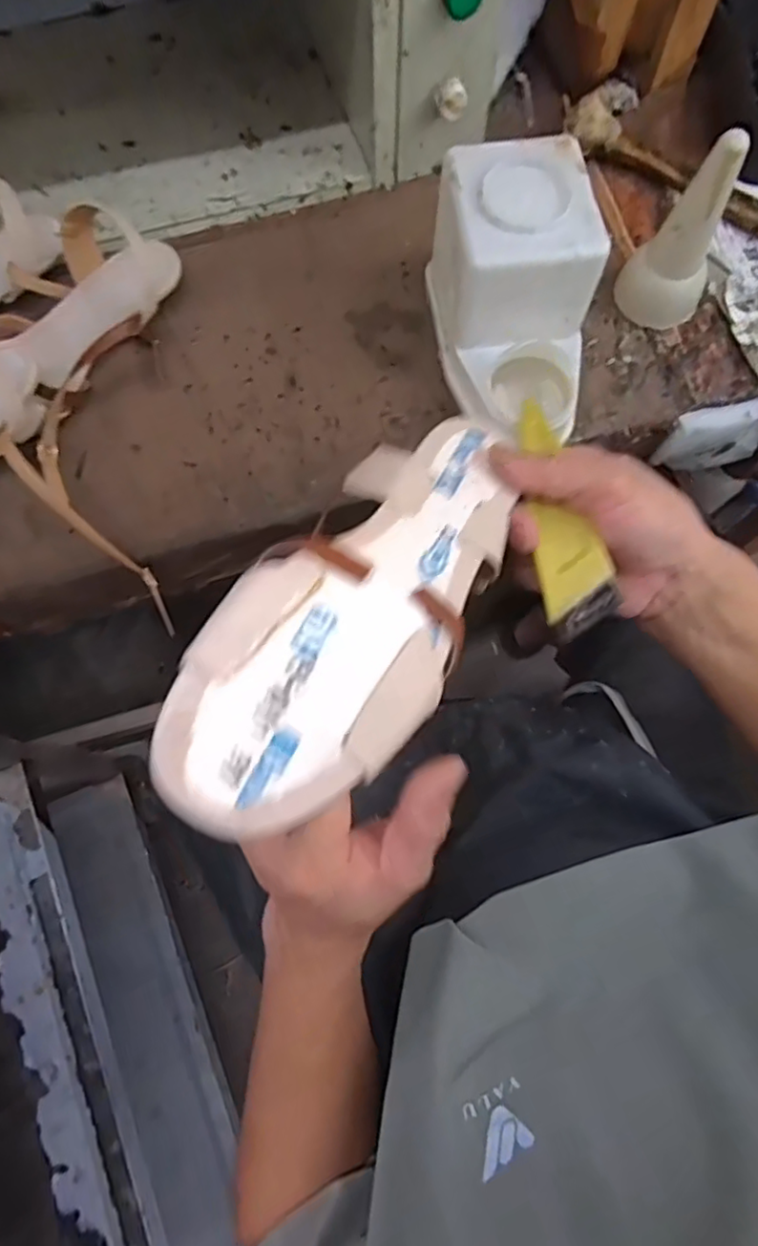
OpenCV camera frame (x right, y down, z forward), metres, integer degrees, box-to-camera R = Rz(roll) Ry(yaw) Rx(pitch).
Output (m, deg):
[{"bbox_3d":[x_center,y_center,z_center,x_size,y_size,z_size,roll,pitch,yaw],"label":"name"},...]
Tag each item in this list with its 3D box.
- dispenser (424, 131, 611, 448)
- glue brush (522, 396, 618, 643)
[{"bbox_3d":[0.103,-0.240,0.467,0.105,0.116,0.191,-7,76,-2],"label":"dispenser"},{"bbox_3d":[0.091,-0.055,0.312,0.031,0.007,0.127,-7,71,-2],"label":"glue brush"}]

